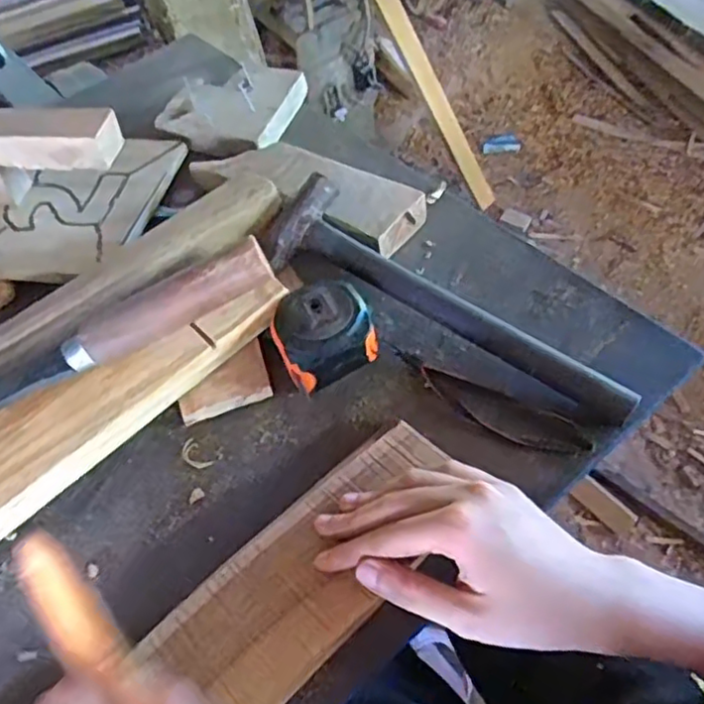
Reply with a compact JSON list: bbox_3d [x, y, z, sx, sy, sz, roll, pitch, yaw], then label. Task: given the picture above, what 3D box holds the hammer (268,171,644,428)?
[{"bbox_3d":[0.061,-0.040,0.418,0.261,0.025,0.070,29,62,21],"label":"hammer"}]

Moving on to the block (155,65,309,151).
[{"bbox_3d":[-0.112,-0.237,0.608,0.124,0.023,0.119,14,58,20],"label":"block"}]

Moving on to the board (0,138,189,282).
[{"bbox_3d":[-0.239,-0.126,0.541,0.154,0.010,0.173,4,53,8],"label":"board"}]

